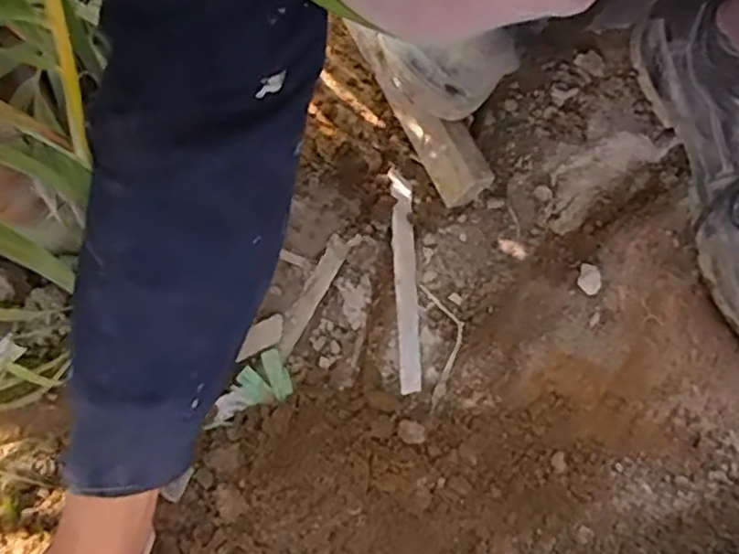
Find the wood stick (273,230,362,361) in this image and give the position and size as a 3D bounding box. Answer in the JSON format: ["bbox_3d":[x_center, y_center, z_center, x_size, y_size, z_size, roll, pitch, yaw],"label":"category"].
[{"bbox_3d":[-0.044,0.011,0.552,0.018,0.004,0.105,30,78,8],"label":"wood stick"}]

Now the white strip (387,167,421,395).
[{"bbox_3d":[0.028,0.000,0.554,0.017,0.010,0.175,-3,75,0],"label":"white strip"}]

